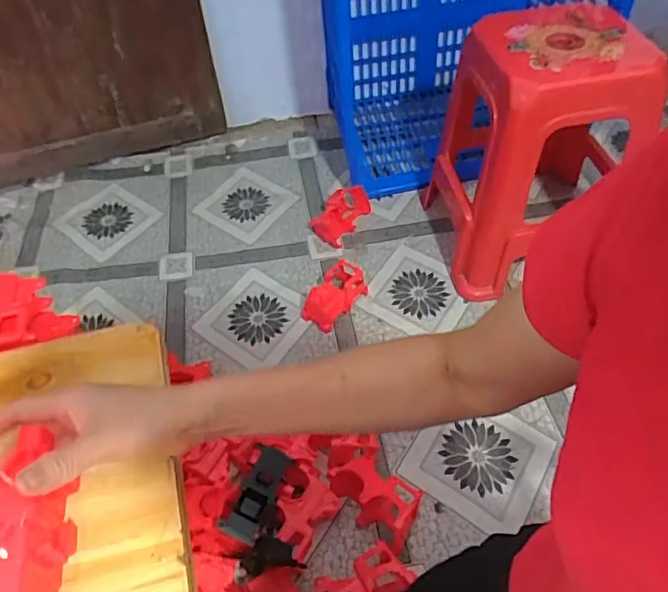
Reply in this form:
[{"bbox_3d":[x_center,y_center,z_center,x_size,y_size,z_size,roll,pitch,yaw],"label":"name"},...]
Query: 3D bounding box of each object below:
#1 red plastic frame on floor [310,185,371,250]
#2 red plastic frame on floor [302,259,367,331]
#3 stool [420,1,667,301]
[{"bbox_3d":[0.021,-0.212,1.422,0.093,0.070,0.175,23,54,22],"label":"red plastic frame on floor"},{"bbox_3d":[-0.001,-0.001,1.242,0.099,0.066,0.159,24,55,23],"label":"red plastic frame on floor"},{"bbox_3d":[0.434,-0.315,1.213,0.377,0.474,0.368,-9,49,-4],"label":"stool"}]

